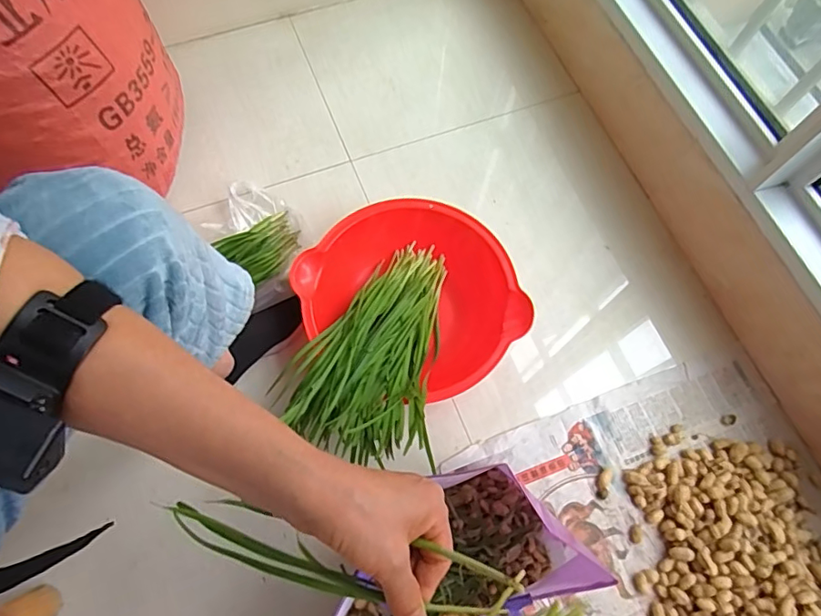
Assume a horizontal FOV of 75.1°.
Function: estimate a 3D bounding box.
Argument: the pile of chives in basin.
[{"bbox_3d":[-0.036,0.042,0.728,0.186,0.057,0.339,19,47,5],"label":"pile of chives in basin"}]

